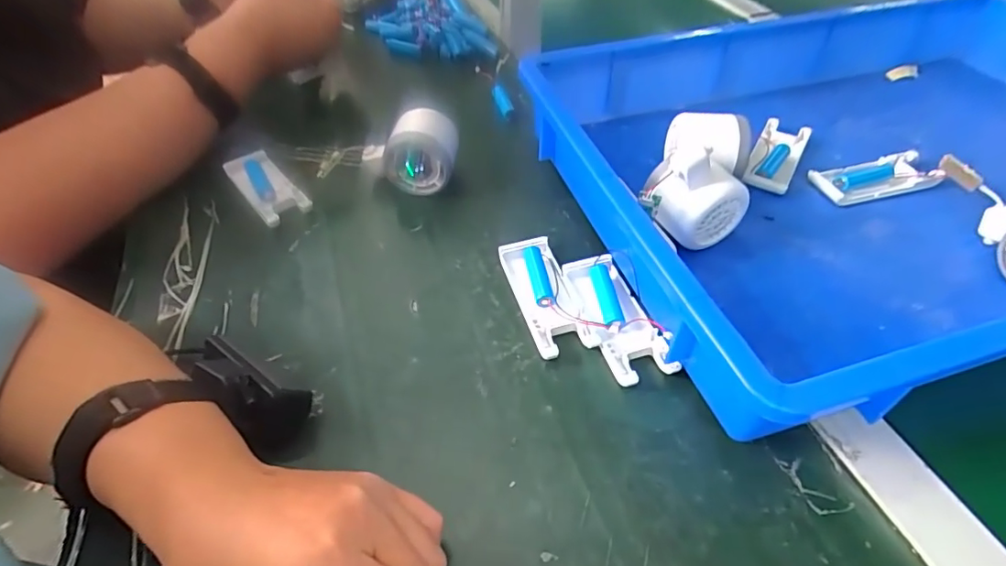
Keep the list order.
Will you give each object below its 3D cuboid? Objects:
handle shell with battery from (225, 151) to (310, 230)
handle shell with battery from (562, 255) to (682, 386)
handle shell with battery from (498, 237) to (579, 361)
[{"bbox_3d":[-0.209,-0.084,0.456,0.040,0.019,0.098,-33,54,-24],"label":"handle shell with battery"},{"bbox_3d":[0.077,0.024,0.349,0.042,0.018,0.102,-16,49,-11],"label":"handle shell with battery"},{"bbox_3d":[0.031,0.009,0.363,0.041,0.015,0.099,-14,49,-9],"label":"handle shell with battery"}]

